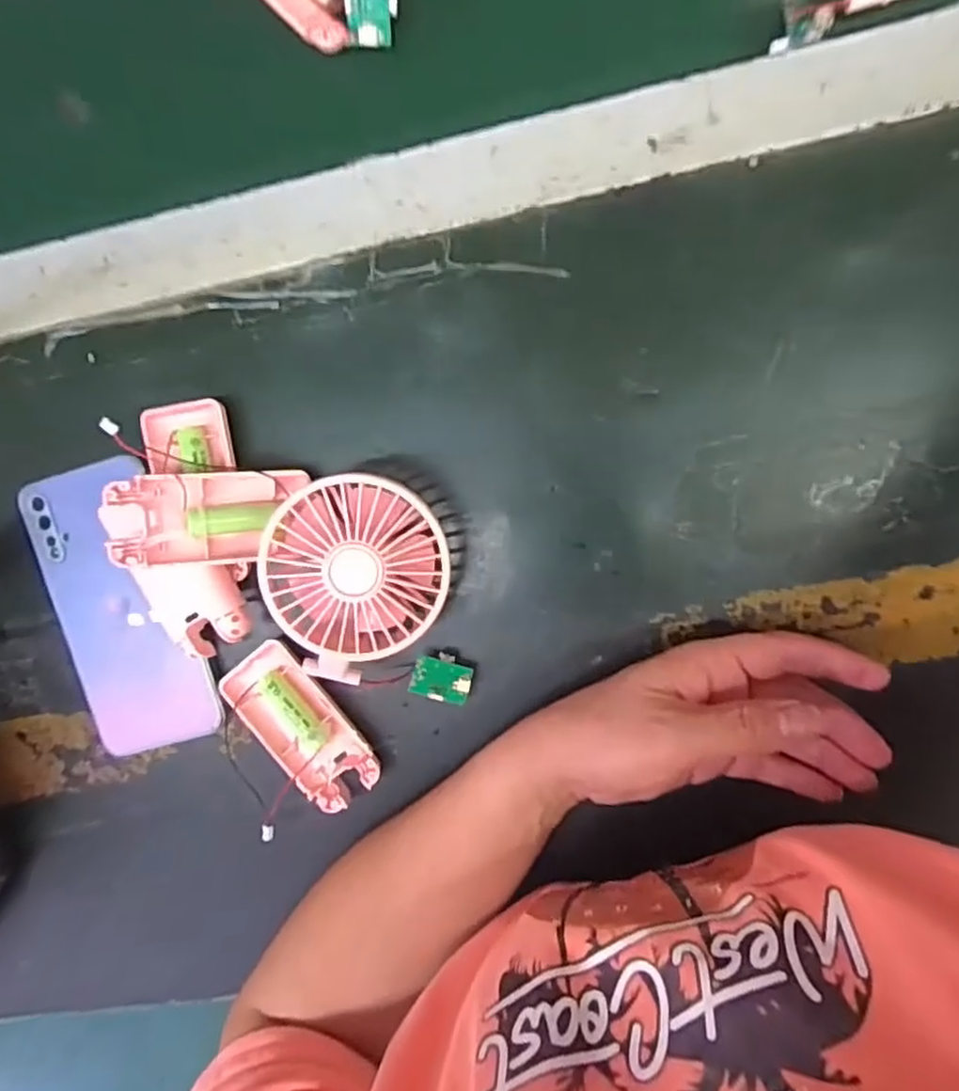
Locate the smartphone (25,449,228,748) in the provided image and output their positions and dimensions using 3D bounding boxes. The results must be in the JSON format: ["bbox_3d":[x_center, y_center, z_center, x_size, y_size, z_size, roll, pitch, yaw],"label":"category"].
[{"bbox_3d":[-0.196,0.037,0.371,0.077,0.015,0.160,-13,98,7],"label":"smartphone"}]

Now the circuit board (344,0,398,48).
[{"bbox_3d":[-0.050,-0.251,0.310,0.023,0.004,0.033,1,123,-3],"label":"circuit board"}]

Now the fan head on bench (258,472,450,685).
[{"bbox_3d":[-0.059,0.013,0.331,0.087,0.052,0.084,1,98,5],"label":"fan head on bench"}]

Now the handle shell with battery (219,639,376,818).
[{"bbox_3d":[-0.097,0.099,0.368,0.046,0.019,0.096,-37,93,8],"label":"handle shell with battery"}]

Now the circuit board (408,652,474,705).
[{"bbox_3d":[-0.019,0.069,0.351,0.030,0.008,0.023,11,98,3],"label":"circuit board"}]

